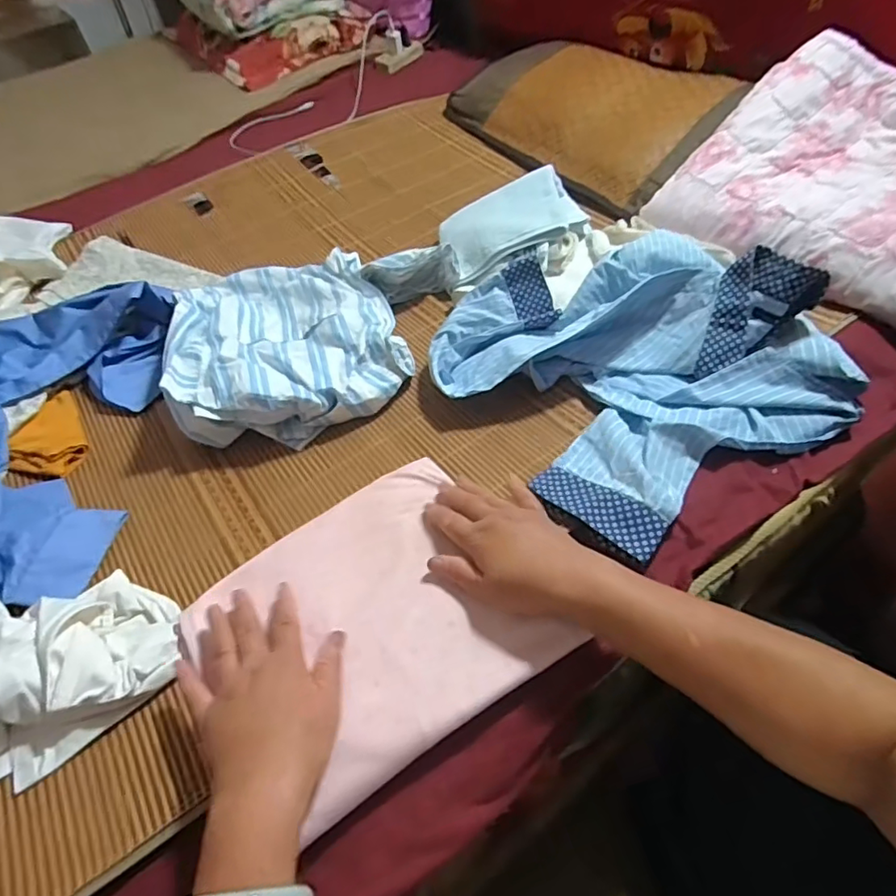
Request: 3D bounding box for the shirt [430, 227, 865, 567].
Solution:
[{"bbox_3d":[0.191,-0.109,0.621,0.362,0.100,0.380,-28,53,-15],"label":"shirt"}]

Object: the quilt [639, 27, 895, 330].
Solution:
[{"bbox_3d":[0.532,-0.339,0.698,0.349,0.086,0.438,-43,59,-4],"label":"quilt"}]

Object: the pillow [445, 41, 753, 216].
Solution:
[{"bbox_3d":[0.249,-0.620,1.043,0.299,0.102,0.564,-26,52,-14],"label":"pillow"}]

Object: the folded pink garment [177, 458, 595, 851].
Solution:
[{"bbox_3d":[-0.072,0.137,0.483,0.259,0.029,0.248,-29,52,-18],"label":"folded pink garment"}]

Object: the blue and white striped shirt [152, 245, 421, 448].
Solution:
[{"bbox_3d":[-0.205,-0.148,0.725,0.261,0.079,0.319,-17,49,-8],"label":"blue and white striped shirt"}]

